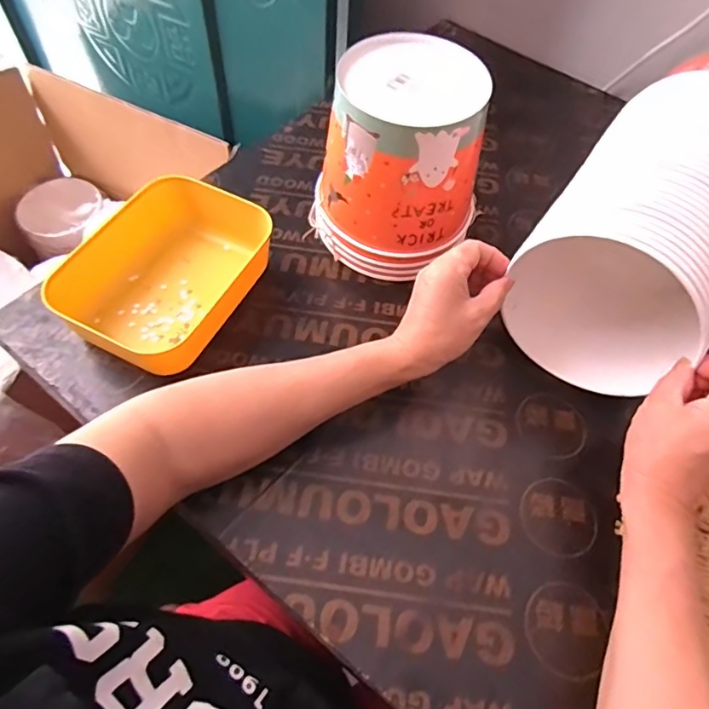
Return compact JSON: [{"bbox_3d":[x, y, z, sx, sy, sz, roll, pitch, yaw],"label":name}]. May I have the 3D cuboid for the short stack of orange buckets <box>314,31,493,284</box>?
[{"bbox_3d":[0.042,-0.180,0.504,0.155,0.176,0.132,10,58,2],"label":"short stack of orange buckets"}]

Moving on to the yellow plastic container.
[{"bbox_3d":[-0.170,-0.078,0.493,0.141,0.061,0.198,23,59,10],"label":"yellow plastic container"}]

